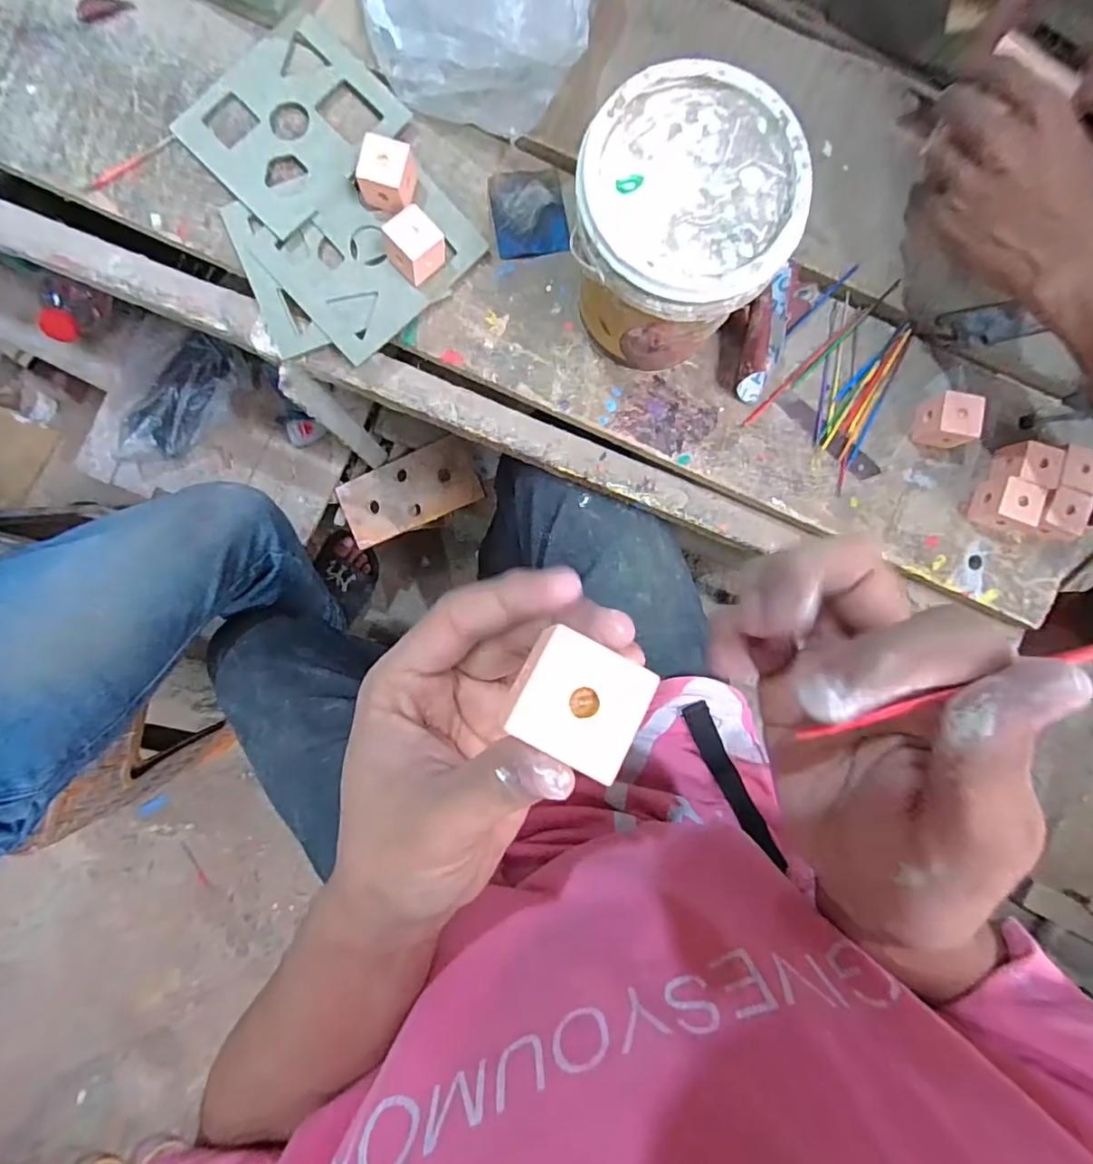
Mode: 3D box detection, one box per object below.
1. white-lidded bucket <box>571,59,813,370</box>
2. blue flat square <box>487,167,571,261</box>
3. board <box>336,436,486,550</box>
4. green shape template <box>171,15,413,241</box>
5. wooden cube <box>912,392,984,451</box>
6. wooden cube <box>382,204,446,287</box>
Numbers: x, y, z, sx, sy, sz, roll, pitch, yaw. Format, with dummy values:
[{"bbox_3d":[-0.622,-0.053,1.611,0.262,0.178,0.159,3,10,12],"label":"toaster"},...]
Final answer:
[{"bbox_3d":[0.078,-0.214,0.362,0.120,0.134,0.122,0,91,-5],"label":"white-lidded bucket"},{"bbox_3d":[-0.013,-0.282,0.420,0.054,0.004,0.066,-8,92,-4],"label":"blue flat square"},{"bbox_3d":[-0.180,-0.118,0.722,0.187,0.009,0.089,-21,97,12],"label":"board"},{"bbox_3d":[-0.188,-0.340,0.407,0.133,0.004,0.116,-44,89,-1],"label":"green shape template"},{"bbox_3d":[0.304,-0.122,0.415,0.031,0.035,0.033,14,90,-5],"label":"wooden cube"},{"bbox_3d":[-0.095,-0.241,0.397,0.034,0.034,0.031,-41,94,-3],"label":"wooden cube"}]

